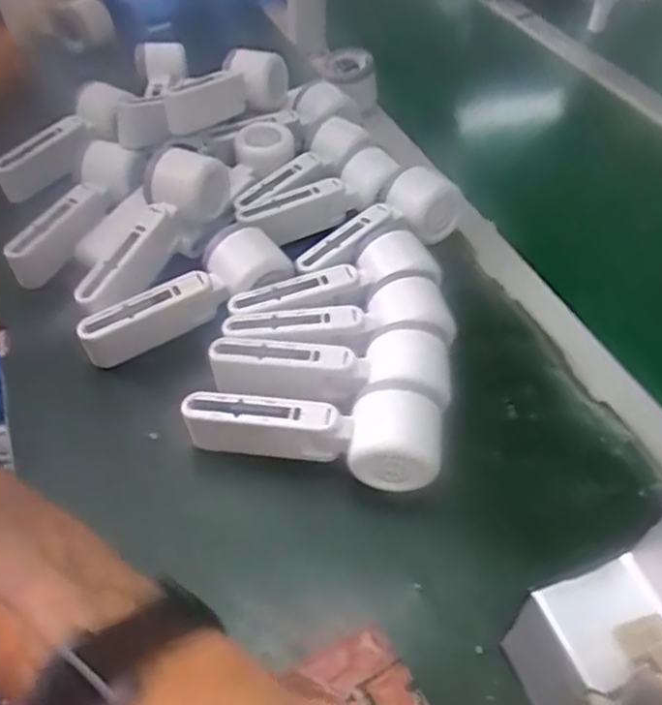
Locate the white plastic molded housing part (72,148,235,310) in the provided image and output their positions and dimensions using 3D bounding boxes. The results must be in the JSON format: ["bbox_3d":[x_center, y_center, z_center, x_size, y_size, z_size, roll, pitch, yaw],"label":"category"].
[{"bbox_3d":[-0.147,-0.098,0.524,0.052,0.050,0.156,28,75,22],"label":"white plastic molded housing part"}]

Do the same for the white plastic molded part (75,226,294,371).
[{"bbox_3d":[-0.110,-0.041,0.494,0.163,0.047,0.052,-32,55,-11],"label":"white plastic molded part"}]

